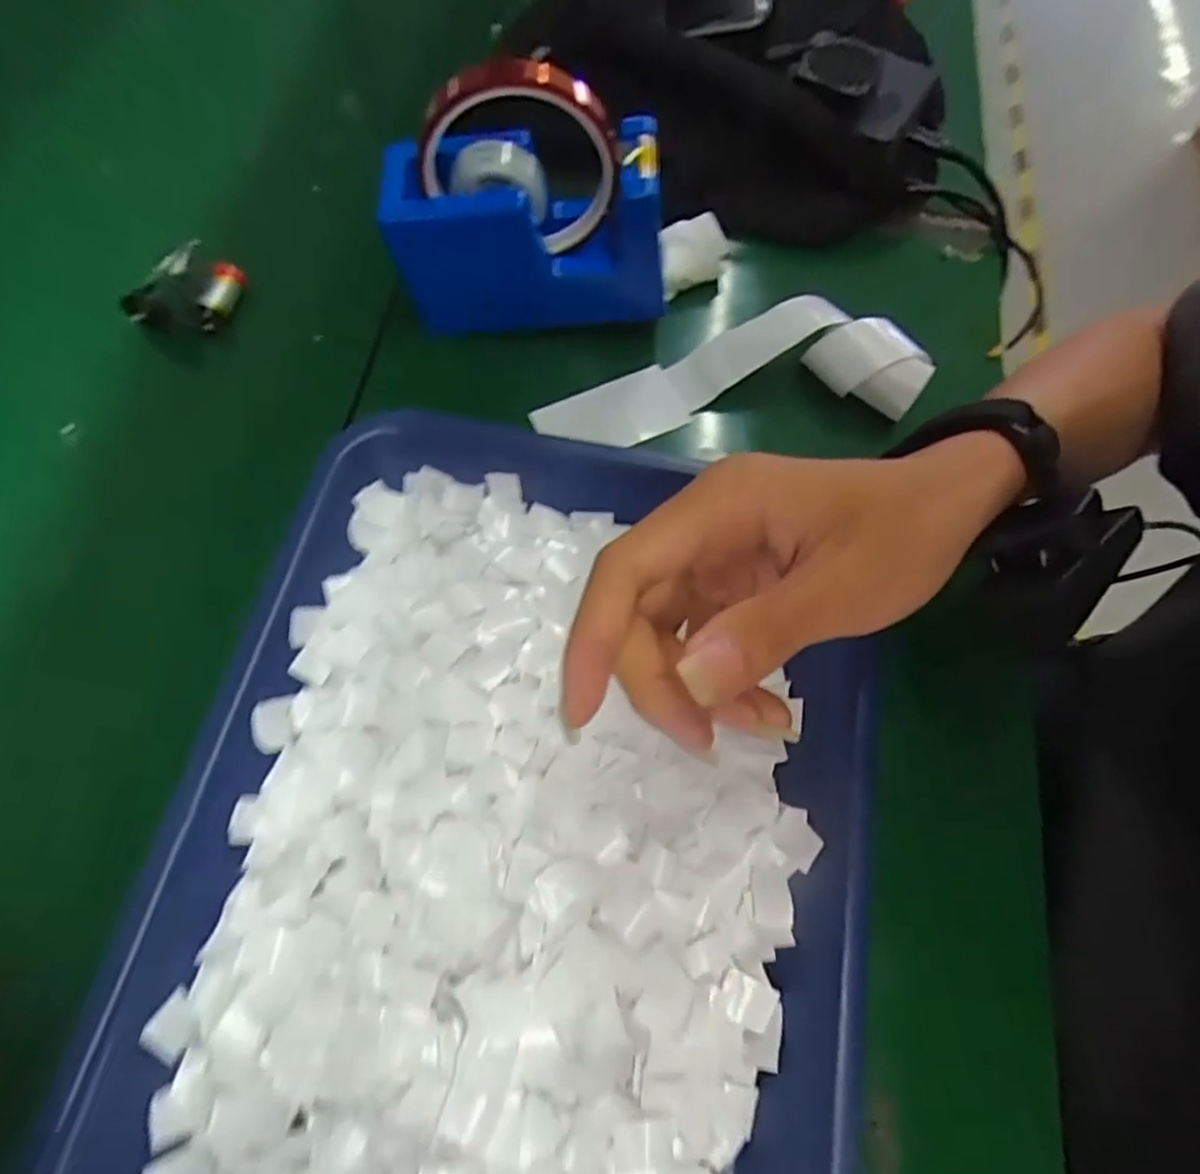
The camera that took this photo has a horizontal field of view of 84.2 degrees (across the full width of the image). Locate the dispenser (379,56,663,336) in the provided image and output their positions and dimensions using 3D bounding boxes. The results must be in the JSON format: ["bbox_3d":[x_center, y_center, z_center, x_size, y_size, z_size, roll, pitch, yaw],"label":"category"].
[{"bbox_3d":[-0.031,-0.177,0.314,0.132,0.121,0.050,-1,68,-4],"label":"dispenser"}]

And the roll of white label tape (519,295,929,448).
[{"bbox_3d":[0.064,-0.110,0.351,0.193,0.031,0.058,-10,68,9],"label":"roll of white label tape"}]

